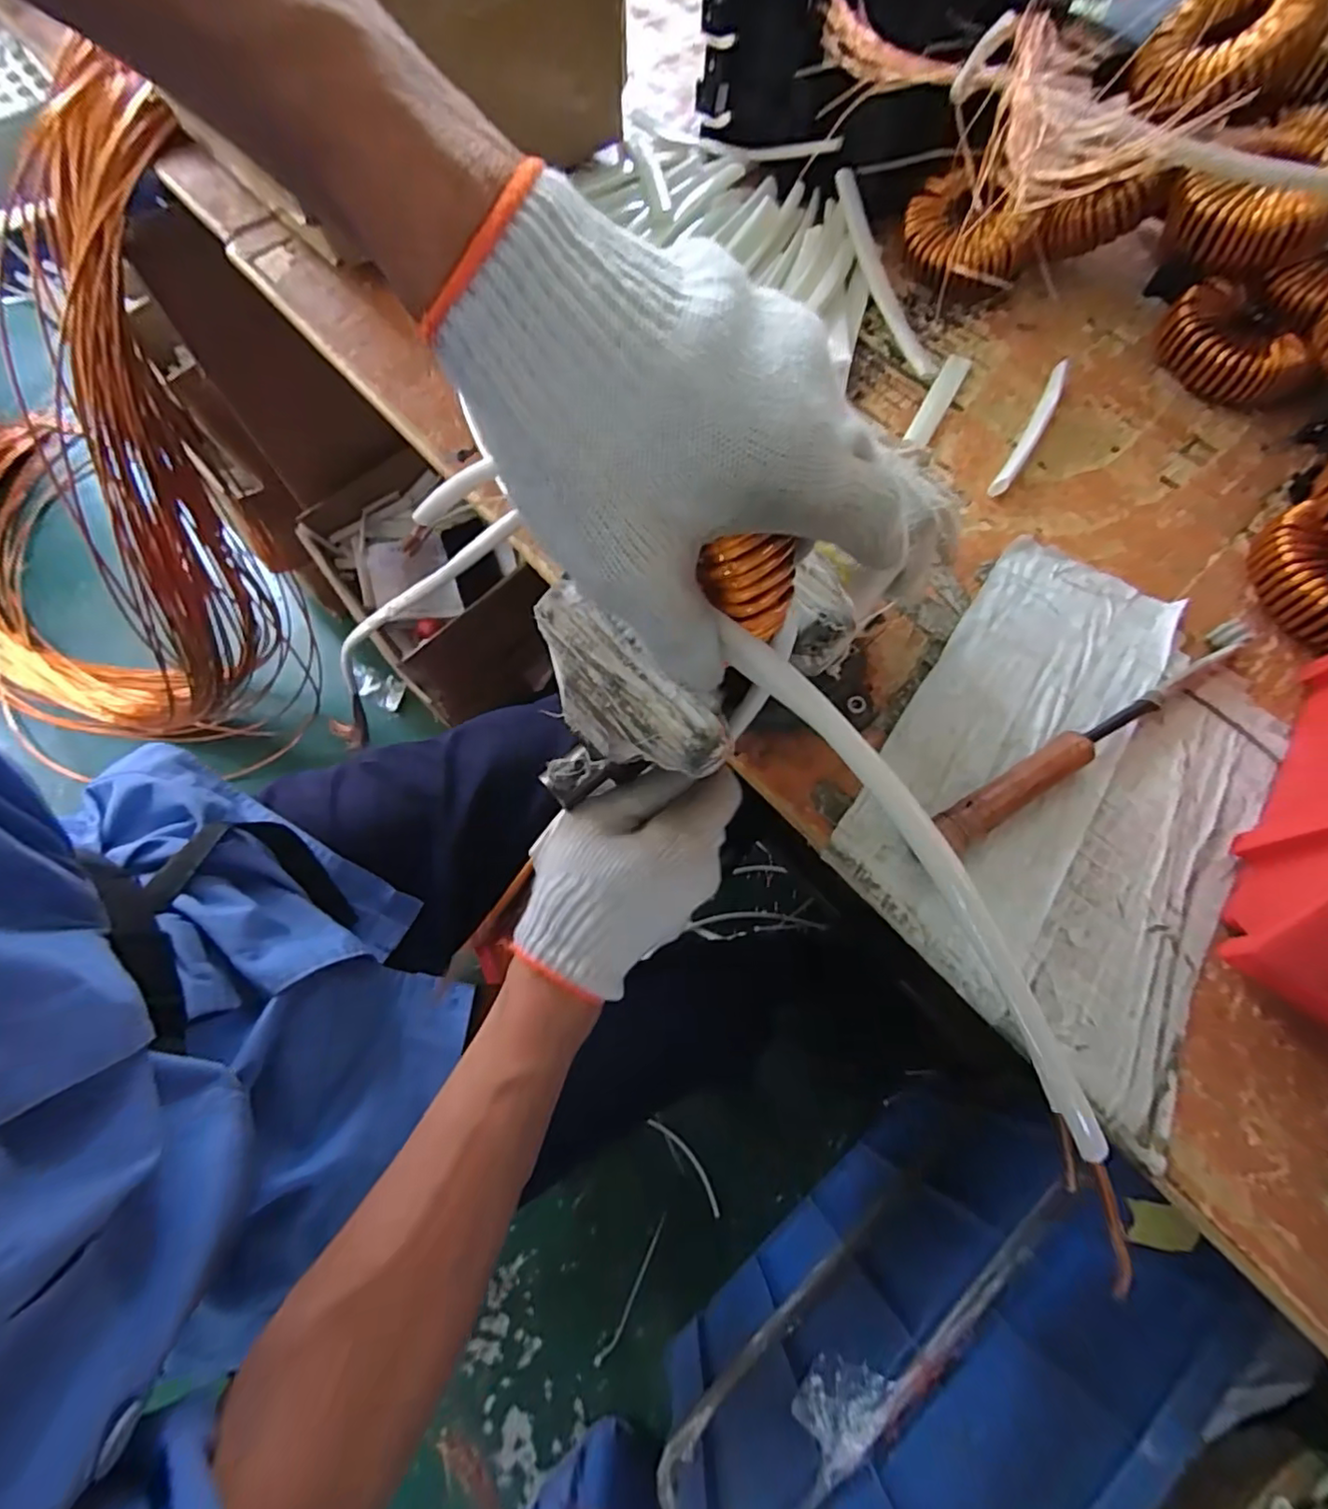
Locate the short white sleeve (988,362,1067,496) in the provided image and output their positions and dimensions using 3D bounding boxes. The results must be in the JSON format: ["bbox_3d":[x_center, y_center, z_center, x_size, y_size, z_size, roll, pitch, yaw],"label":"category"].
[{"bbox_3d":[0.272,-0.239,0.460,0.015,0.014,0.135,30,71,11],"label":"short white sleeve"}]

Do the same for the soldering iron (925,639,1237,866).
[{"bbox_3d":[0.250,-0.010,0.370,0.234,0.024,0.022,-31,71,-12],"label":"soldering iron"}]

